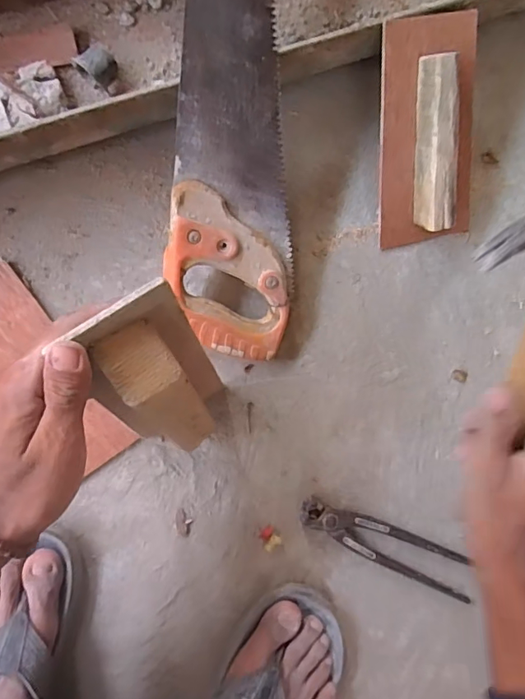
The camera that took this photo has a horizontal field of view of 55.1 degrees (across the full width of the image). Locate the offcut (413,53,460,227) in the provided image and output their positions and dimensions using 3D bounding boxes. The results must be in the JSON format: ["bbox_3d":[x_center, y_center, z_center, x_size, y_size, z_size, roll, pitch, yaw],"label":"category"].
[{"bbox_3d":[0.153,-0.177,0.440,0.025,0.034,0.139,-13,117,-9],"label":"offcut"}]

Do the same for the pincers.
[{"bbox_3d":[0.122,0.192,0.494,0.189,0.018,0.041,25,85,-7],"label":"pincers"}]

